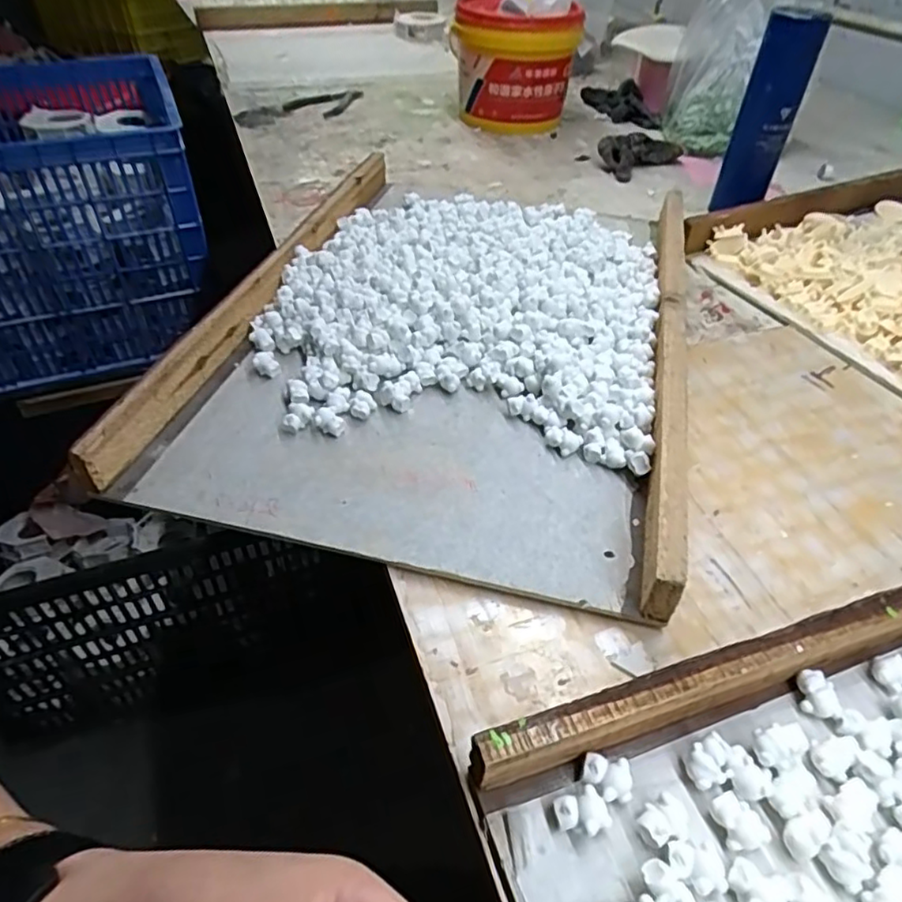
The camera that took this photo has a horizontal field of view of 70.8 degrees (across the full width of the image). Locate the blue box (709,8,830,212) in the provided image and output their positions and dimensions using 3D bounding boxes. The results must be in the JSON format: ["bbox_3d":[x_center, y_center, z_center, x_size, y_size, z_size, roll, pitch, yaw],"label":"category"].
[{"bbox_3d":[0.374,-0.395,0.757,0.063,0.209,0.042,18,46,15],"label":"blue box"}]

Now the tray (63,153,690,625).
[{"bbox_3d":[0.006,-0.126,0.594,0.402,0.048,0.549,11,45,8],"label":"tray"}]

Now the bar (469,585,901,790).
[{"bbox_3d":[0.283,0.095,0.381,0.572,0.048,0.021,-12,46,-15],"label":"bar"}]

